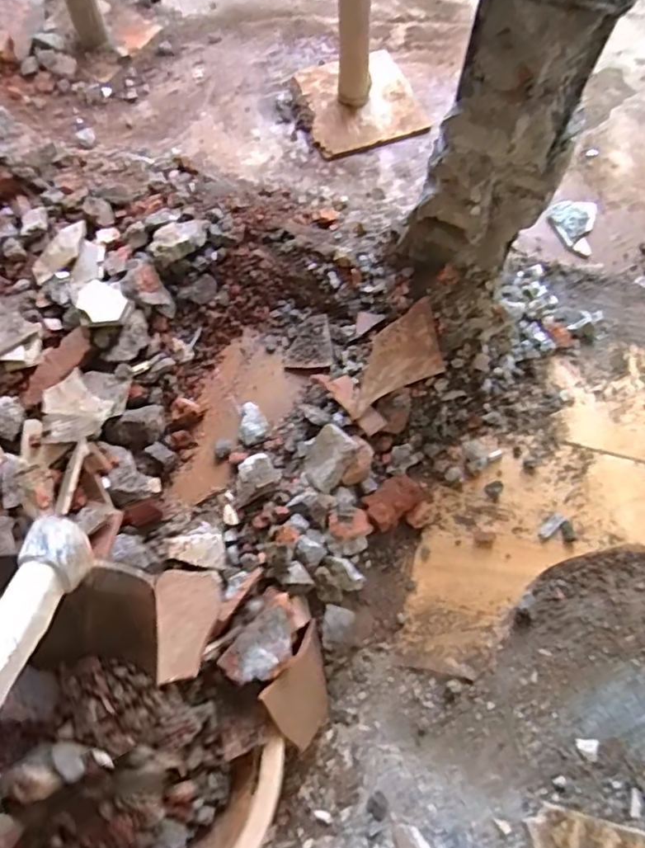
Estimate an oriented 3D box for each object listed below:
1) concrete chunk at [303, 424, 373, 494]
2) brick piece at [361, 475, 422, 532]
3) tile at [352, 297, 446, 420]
[{"bbox_3d":[0.017,0.058,0.871,0.097,0.051,0.089,-1,71,2],"label":"concrete chunk"},{"bbox_3d":[0.108,0.116,0.876,0.087,0.064,0.067,-33,73,-9],"label":"brick piece"},{"bbox_3d":[0.110,-0.104,0.904,0.188,0.021,0.110,-28,94,-16],"label":"tile"}]

